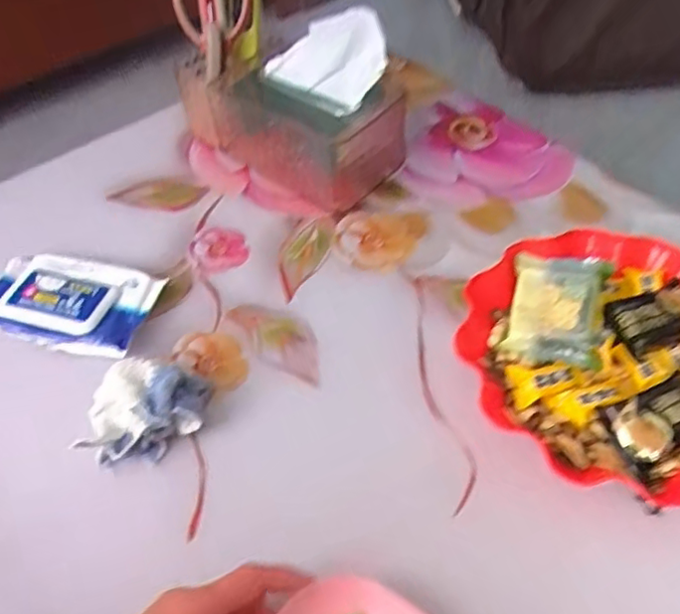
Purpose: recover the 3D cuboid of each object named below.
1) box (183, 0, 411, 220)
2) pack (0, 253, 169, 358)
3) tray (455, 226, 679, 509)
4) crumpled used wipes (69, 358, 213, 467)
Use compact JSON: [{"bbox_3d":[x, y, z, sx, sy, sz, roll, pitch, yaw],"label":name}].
[{"bbox_3d":[-0.059,-0.207,0.632,0.228,0.132,0.133,32,60,25],"label":"box"},{"bbox_3d":[-0.241,-0.003,0.548,0.149,0.032,0.090,13,54,13],"label":"pack"},{"bbox_3d":[0.218,0.037,0.482,0.218,0.047,0.220,-14,52,-7],"label":"tray"},{"bbox_3d":[-0.144,0.077,0.465,0.080,0.048,0.070,-3,52,1],"label":"crumpled used wipes"}]

